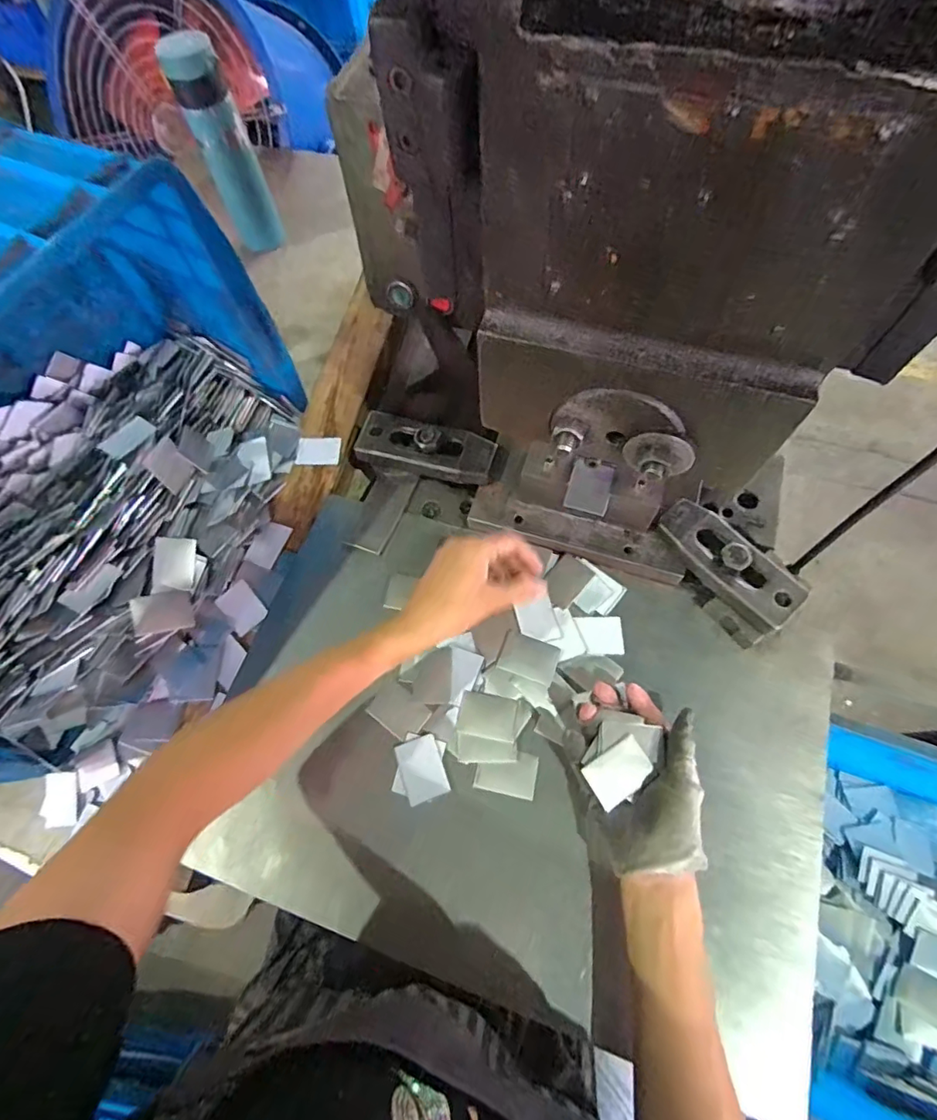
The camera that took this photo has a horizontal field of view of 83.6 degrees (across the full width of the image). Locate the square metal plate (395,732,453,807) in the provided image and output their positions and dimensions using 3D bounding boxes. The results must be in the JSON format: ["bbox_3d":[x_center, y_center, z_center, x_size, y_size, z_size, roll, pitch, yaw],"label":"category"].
[{"bbox_3d":[-0.038,0.170,0.427,0.034,0.004,0.047,-22,70,5],"label":"square metal plate"}]

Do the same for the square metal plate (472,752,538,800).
[{"bbox_3d":[0.031,0.173,0.428,0.048,0.005,0.033,9,67,7],"label":"square metal plate"}]

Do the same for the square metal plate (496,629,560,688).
[{"bbox_3d":[0.053,0.085,0.455,0.048,0.006,0.034,20,69,11],"label":"square metal plate"}]

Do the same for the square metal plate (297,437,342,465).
[{"bbox_3d":[-0.164,-0.120,0.577,0.045,0.005,0.034,1,72,-1],"label":"square metal plate"}]

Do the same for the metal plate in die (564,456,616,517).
[{"bbox_3d":[0.104,-0.062,0.446,0.035,0.007,0.045,16,83,3],"label":"metal plate in die"}]

